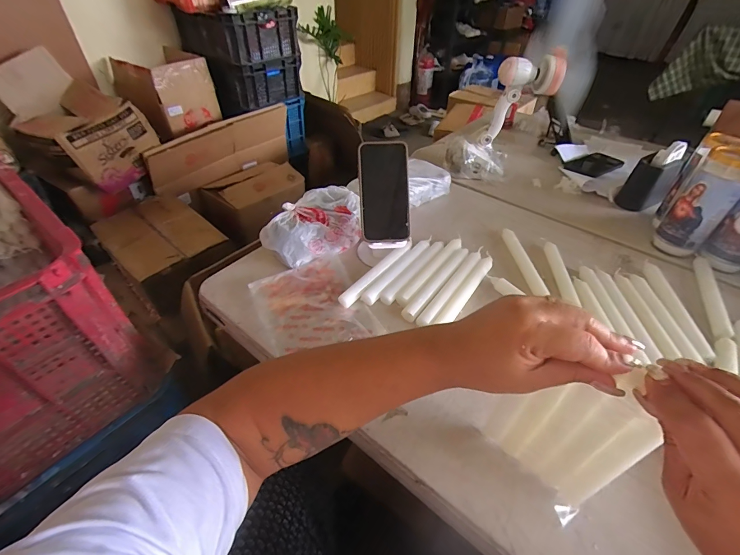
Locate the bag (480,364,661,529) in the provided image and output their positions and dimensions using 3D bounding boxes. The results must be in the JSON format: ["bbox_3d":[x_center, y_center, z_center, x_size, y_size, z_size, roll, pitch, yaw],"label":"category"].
[{"bbox_3d":[0.167,0.140,0.317,0.105,0.198,0.027,24,47,24],"label":"bag"}]

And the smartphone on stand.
[{"bbox_3d":[0.025,-0.134,0.580,0.081,0.166,0.021,-3,6,-5],"label":"smartphone on stand"}]

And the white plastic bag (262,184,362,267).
[{"bbox_3d":[-0.098,-0.089,0.630,0.110,0.077,0.164,26,49,25],"label":"white plastic bag"}]

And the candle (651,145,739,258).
[{"bbox_3d":[0.577,-0.128,0.613,0.065,0.166,0.073,-26,50,-26],"label":"candle"}]

